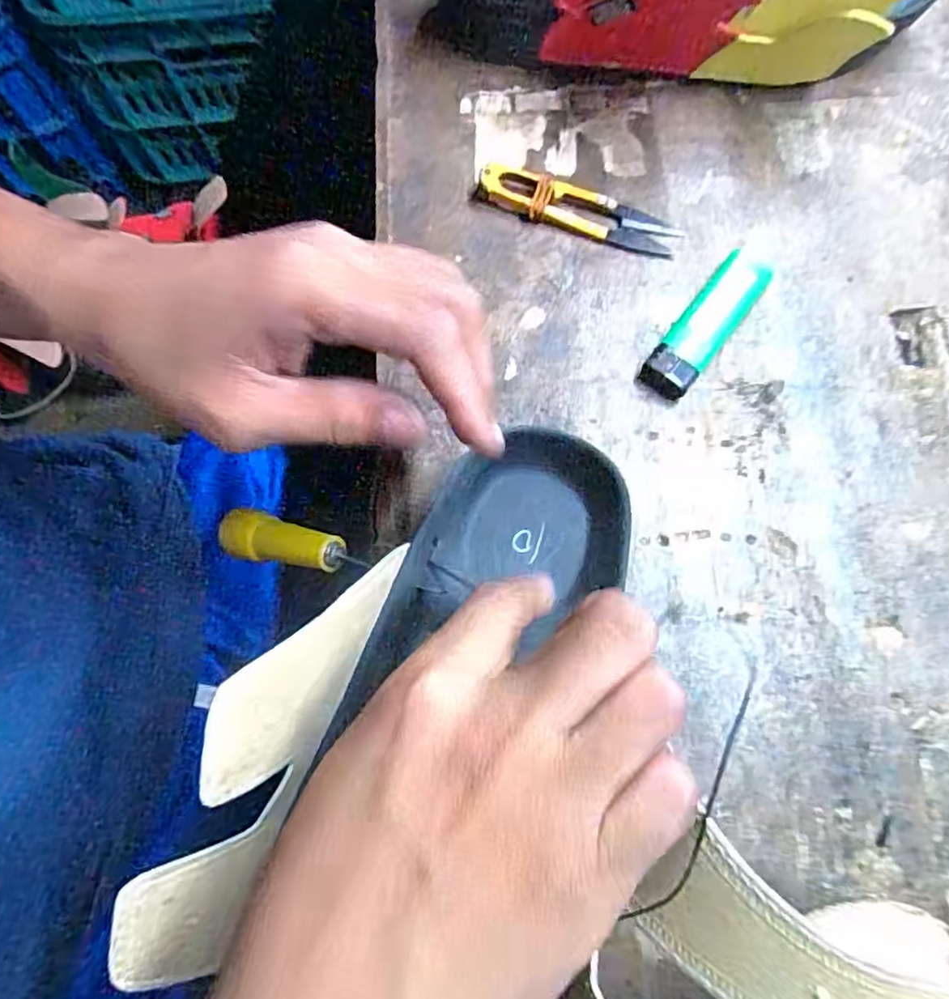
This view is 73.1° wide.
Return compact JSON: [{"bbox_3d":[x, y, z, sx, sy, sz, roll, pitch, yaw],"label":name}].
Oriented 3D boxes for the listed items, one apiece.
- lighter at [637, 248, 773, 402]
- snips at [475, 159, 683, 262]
[{"bbox_3d":[0.109,-0.082,0.299,0.023,0.012,0.081,37,78,10],"label":"lighter"},{"bbox_3d":[0.052,-0.146,0.319,0.100,0.010,0.024,20,76,6],"label":"snips"}]

